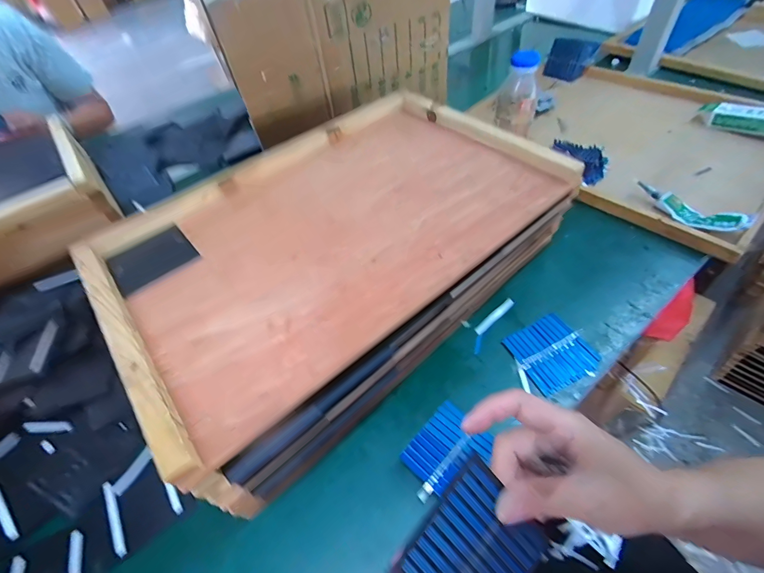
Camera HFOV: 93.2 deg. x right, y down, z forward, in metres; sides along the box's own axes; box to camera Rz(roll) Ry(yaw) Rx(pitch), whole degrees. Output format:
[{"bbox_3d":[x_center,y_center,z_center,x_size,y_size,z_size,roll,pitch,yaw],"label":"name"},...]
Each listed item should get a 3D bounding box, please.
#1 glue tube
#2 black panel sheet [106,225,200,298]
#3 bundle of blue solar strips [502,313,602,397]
[{"bbox_3d":[0.410,-0.104,0.484,0.128,0.025,0.031,30,59,26],"label":"glue tube"},{"bbox_3d":[-0.245,-0.031,0.384,0.078,0.004,0.069,-37,56,-22],"label":"black panel sheet"},{"bbox_3d":[0.184,0.070,0.392,0.077,0.004,0.073,-24,52,-14],"label":"bundle of blue solar strips"}]

